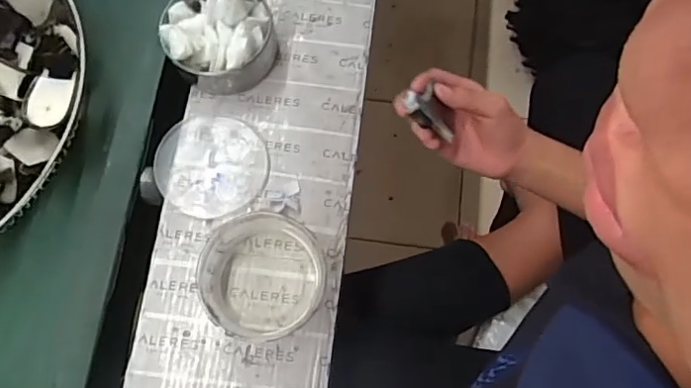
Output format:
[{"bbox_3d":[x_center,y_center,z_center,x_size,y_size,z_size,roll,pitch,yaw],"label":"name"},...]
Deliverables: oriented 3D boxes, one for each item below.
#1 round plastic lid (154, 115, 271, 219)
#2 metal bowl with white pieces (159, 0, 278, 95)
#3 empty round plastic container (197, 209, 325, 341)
[{"bbox_3d":[-0.145,-0.031,0.596,0.120,0.005,0.111,0,74,0],"label":"round plastic lid"},{"bbox_3d":[-0.136,-0.174,0.595,0.112,0.086,0.110,0,74,0],"label":"metal bowl with white pieces"},{"bbox_3d":[-0.079,0.080,0.533,0.113,0.056,0.115,0,74,0],"label":"empty round plastic container"}]

